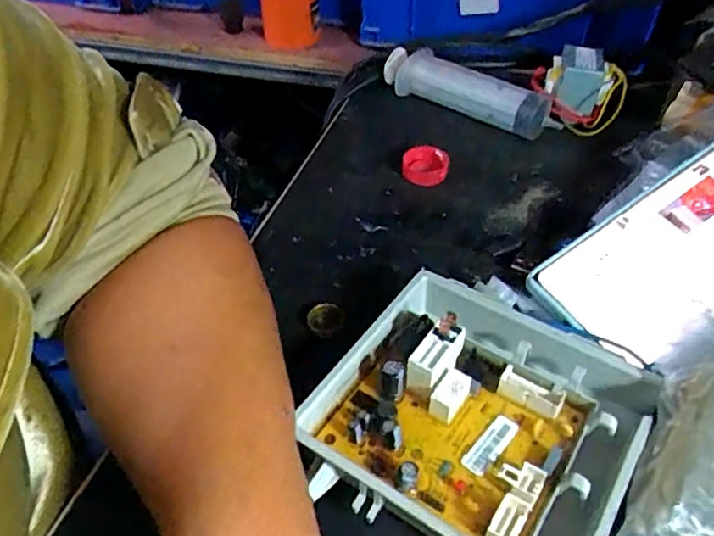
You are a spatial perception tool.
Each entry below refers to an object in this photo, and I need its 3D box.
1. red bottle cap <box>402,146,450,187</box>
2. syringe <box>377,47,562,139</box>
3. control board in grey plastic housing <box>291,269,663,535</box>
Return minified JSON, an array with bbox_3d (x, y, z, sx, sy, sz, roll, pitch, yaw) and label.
[{"bbox_3d":[0.047,-0.068,0.402,0.025,0.018,0.025,-1,44,1],"label":"red bottle cap"},{"bbox_3d":[0.083,-0.136,0.455,0.134,0.031,0.029,30,52,29],"label":"syringe"},{"bbox_3d":[0.050,0.064,0.254,0.119,0.034,0.117,25,50,25],"label":"control board in grey plastic housing"}]

